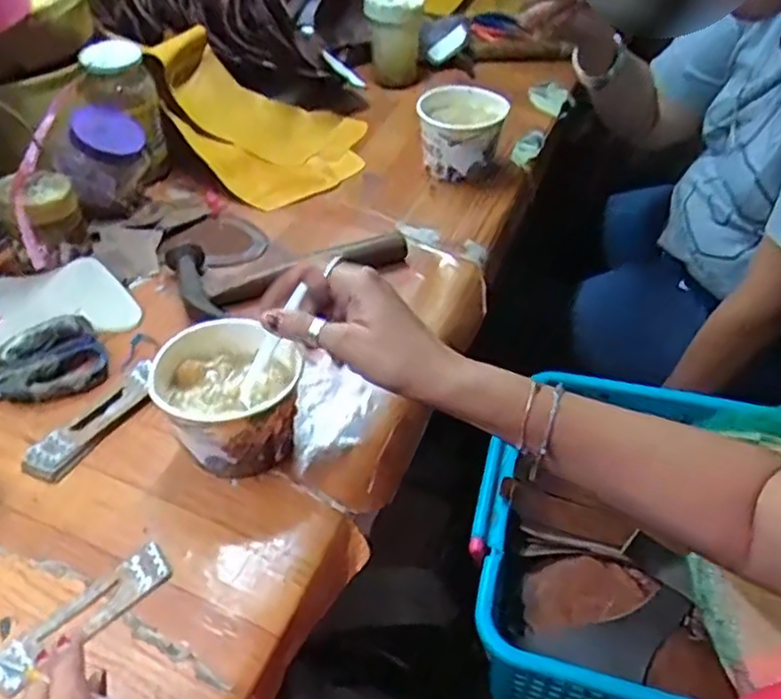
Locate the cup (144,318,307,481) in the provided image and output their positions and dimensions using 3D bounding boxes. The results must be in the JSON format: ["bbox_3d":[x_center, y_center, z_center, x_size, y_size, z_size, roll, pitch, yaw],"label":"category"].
[{"bbox_3d":[-0.112,0.037,0.501,0.095,0.076,0.084,3,44,0],"label":"cup"}]

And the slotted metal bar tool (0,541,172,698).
[{"bbox_3d":[-0.183,0.159,0.424,0.109,0.004,0.029,-34,55,-32],"label":"slotted metal bar tool"}]

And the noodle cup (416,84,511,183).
[{"bbox_3d":[0.077,-0.237,0.783,0.090,0.083,0.099,0,45,0],"label":"noodle cup"}]

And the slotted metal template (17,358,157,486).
[{"bbox_3d":[-0.219,0.051,0.533,0.037,0.008,0.118,23,51,26],"label":"slotted metal template"}]

